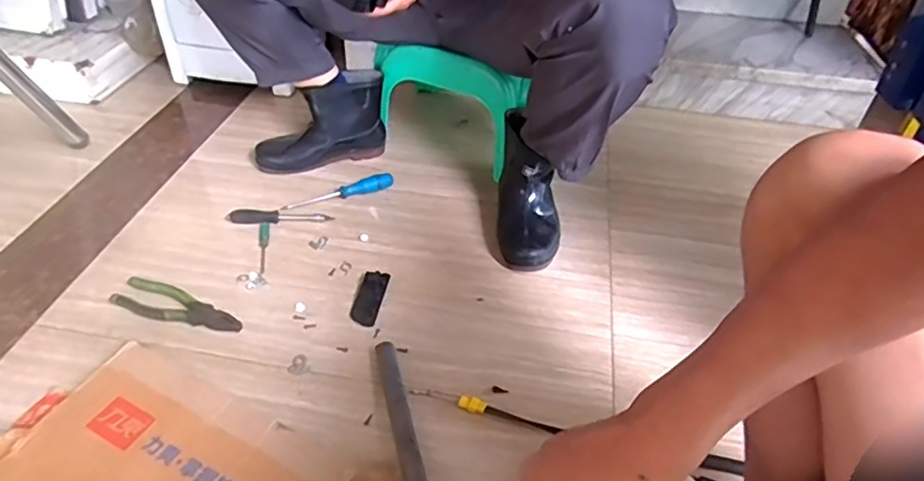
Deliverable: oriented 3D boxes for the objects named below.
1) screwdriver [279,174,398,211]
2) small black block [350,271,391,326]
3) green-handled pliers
[{"bbox_3d":[-0.224,-0.091,1.106,0.203,0.025,0.039,-11,43,-15],"label":"screwdriver"},{"bbox_3d":[-0.139,0.083,0.908,0.040,0.017,0.099,9,42,8],"label":"small black block"},{"bbox_3d":[-0.413,0.098,0.871,0.204,0.016,0.061,17,43,17],"label":"green-handled pliers"}]

